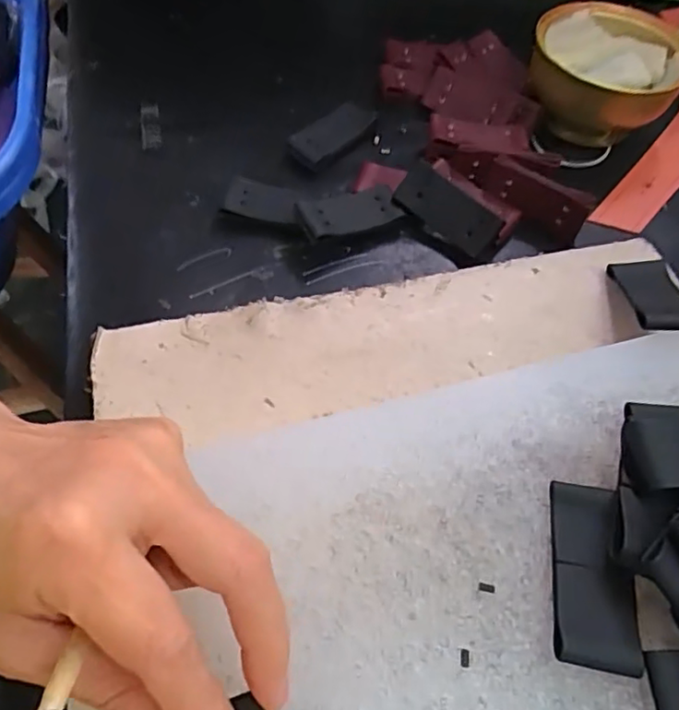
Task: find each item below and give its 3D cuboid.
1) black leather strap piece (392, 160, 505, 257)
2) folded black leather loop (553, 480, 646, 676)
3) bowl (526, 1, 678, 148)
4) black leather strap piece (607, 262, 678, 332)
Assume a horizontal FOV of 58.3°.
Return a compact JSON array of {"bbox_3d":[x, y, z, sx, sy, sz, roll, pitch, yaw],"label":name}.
[{"bbox_3d":[0.063,-0.086,0.361,0.067,0.012,0.029,43,105,12],"label":"black leather strap piece"},{"bbox_3d":[0.087,0.074,0.210,0.027,0.008,0.061,11,56,3],"label":"folded black leather loop"},{"bbox_3d":[0.180,-0.197,0.416,0.098,0.050,0.120,16,56,7],"label":"bowl"},{"bbox_3d":[0.154,-0.030,0.298,0.029,0.009,0.063,10,34,3],"label":"black leather strap piece"}]

